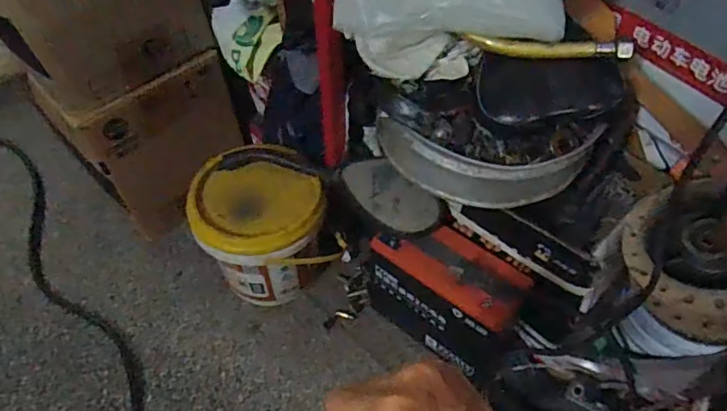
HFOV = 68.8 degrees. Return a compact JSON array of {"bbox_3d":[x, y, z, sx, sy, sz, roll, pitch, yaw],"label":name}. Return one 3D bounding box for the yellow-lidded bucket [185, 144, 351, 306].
[{"bbox_3d":[-0.133,0.036,0.733,0.165,0.167,0.155,-1,52,1],"label":"yellow-lidded bucket"}]

